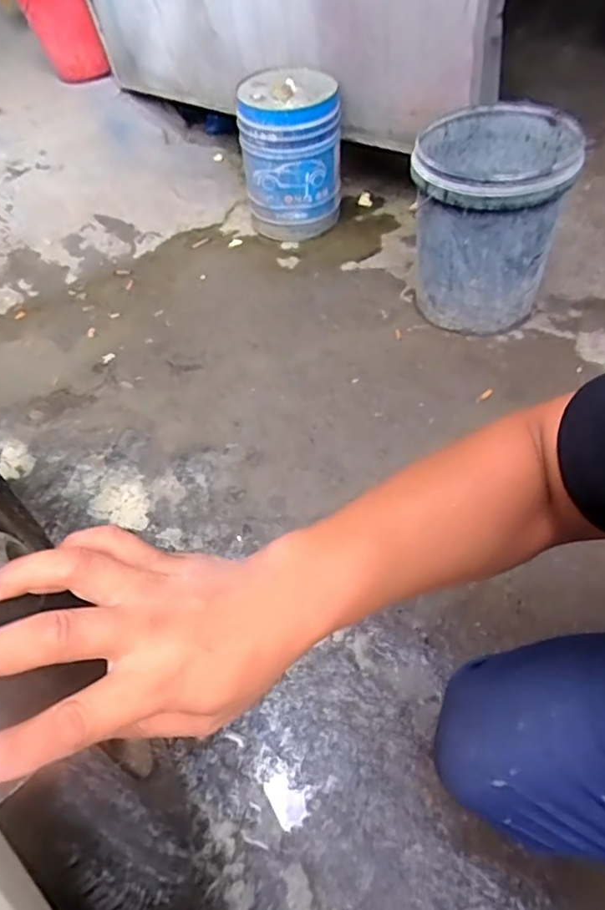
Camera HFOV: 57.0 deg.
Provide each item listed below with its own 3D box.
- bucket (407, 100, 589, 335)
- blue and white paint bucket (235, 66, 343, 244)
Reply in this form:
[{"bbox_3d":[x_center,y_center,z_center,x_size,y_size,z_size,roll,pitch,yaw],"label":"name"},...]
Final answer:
[{"bbox_3d":[0.388,-0.489,1.212,0.300,0.372,0.332,12,55,17],"label":"bucket"},{"bbox_3d":[-0.029,-0.818,1.545,0.264,0.366,0.260,-8,52,3],"label":"blue and white paint bucket"}]

